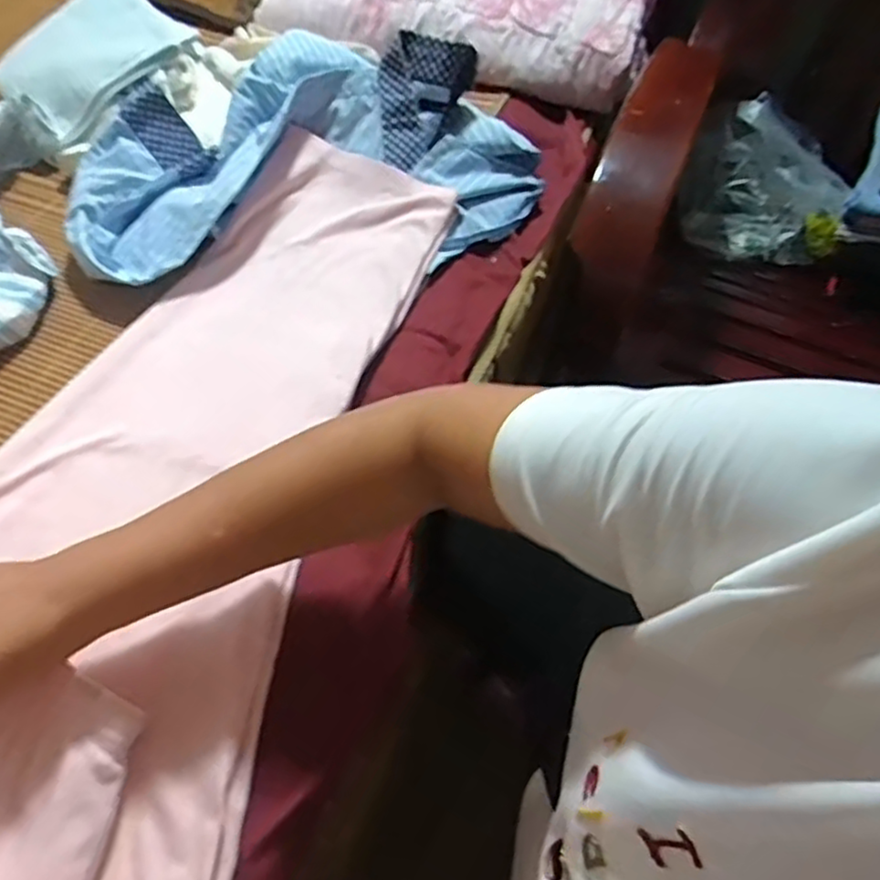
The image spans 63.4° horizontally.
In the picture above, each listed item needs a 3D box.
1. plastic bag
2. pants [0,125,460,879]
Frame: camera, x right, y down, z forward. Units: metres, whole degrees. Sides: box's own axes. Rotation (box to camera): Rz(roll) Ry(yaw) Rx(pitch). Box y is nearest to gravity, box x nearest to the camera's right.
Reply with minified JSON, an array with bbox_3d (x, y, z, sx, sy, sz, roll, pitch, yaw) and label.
[{"bbox_3d":[0.410,-0.323,0.910,0.198,0.144,0.125,17,57,6],"label":"plastic bag"},{"bbox_3d":[-0.196,0.005,0.523,0.281,0.060,0.691,15,54,6],"label":"pants"}]

